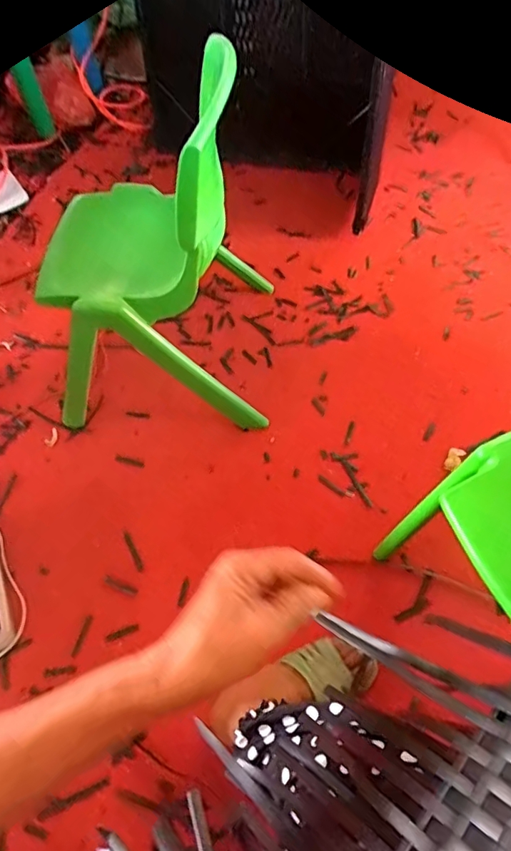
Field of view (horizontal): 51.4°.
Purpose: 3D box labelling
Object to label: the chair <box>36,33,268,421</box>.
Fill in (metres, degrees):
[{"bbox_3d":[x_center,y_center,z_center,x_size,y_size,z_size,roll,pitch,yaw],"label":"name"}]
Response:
[{"bbox_3d":[-0.173,-0.278,0.868,0.360,0.527,0.349,1,57,3],"label":"chair"}]

